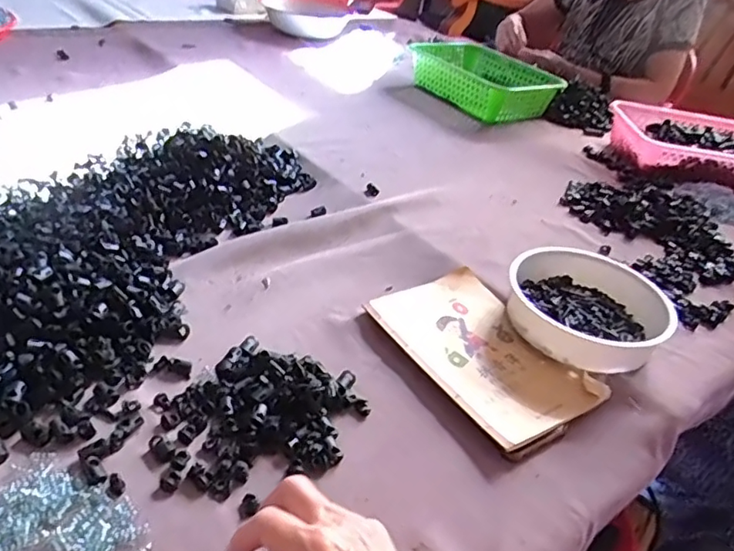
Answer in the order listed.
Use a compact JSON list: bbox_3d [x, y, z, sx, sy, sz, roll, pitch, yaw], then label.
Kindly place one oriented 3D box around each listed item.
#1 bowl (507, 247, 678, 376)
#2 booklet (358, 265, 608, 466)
[{"bbox_3d":[0.227,0.033,0.610,0.177,0.052,0.165,7,35,-5],"label":"bowl"},{"bbox_3d":[0.116,0.073,0.563,0.144,0.013,0.207,-15,42,-32],"label":"booklet"}]

